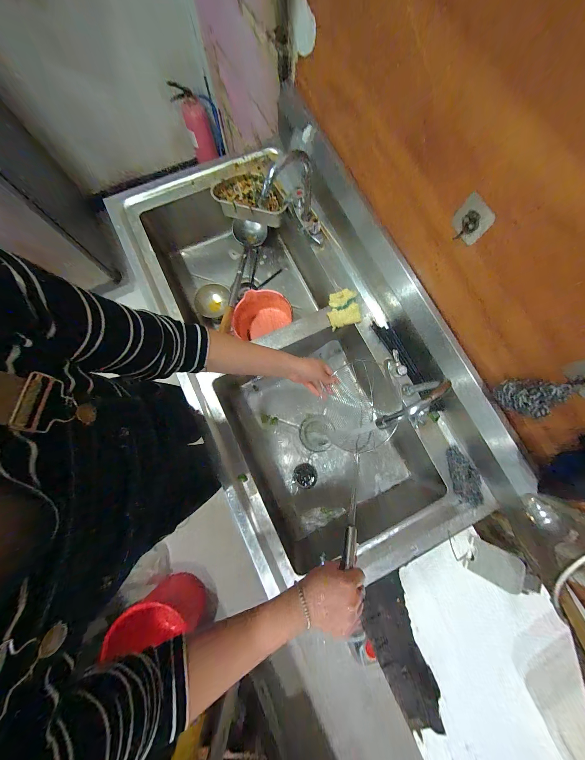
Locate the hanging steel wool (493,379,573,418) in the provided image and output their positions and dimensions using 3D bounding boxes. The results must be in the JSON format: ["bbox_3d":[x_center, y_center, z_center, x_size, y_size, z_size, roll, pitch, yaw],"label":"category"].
[{"bbox_3d":[0.384,0.028,0.397,0.060,0.078,0.052,42,82,6],"label":"hanging steel wool"}]

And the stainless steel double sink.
[{"bbox_3d":[-0.017,-0.090,0.722,0.549,0.270,1.176,-28,82,-6],"label":"stainless steel double sink"}]

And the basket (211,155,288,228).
[{"bbox_3d":[-0.129,-0.555,0.751,0.189,0.100,0.183,-25,81,-5],"label":"basket"}]

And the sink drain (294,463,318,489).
[{"bbox_3d":[0.041,0.295,0.753,0.068,0.014,0.070,-10,80,-3],"label":"sink drain"}]

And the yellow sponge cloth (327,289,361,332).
[{"bbox_3d":[0.136,-0.191,0.658,0.090,0.016,0.093,-16,81,-4],"label":"yellow sponge cloth"}]

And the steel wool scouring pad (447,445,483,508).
[{"bbox_3d":[0.400,0.225,0.575,0.052,0.027,0.129,-11,80,-3],"label":"steel wool scouring pad"}]

